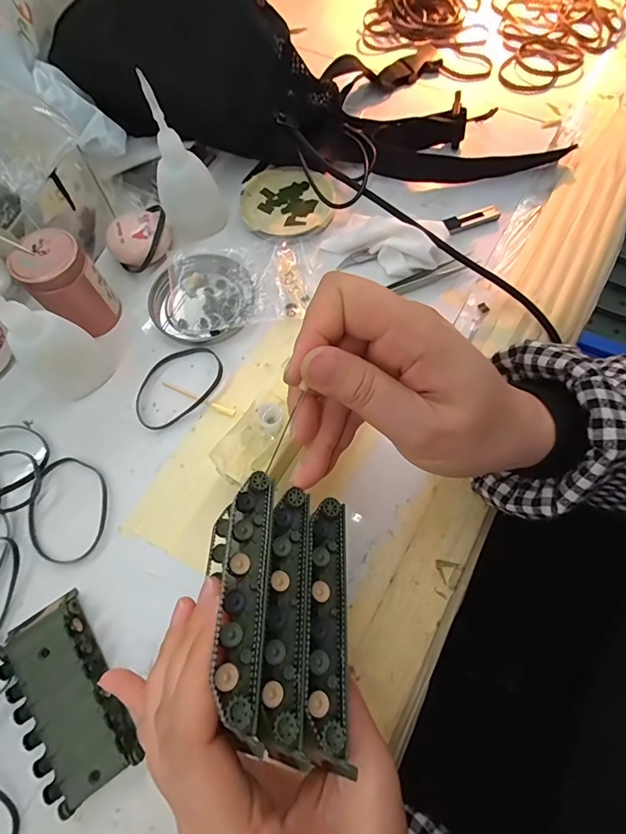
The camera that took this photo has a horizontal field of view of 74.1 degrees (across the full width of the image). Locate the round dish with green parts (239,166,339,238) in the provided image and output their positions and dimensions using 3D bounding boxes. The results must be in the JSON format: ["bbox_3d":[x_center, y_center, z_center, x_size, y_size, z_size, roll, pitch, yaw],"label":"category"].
[{"bbox_3d":[-0.021,-0.182,0.353,0.079,0.013,0.070,2,68,2],"label":"round dish with green parts"}]

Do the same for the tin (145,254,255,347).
[{"bbox_3d":[-0.082,-0.090,0.315,0.077,0.012,0.076,-1,68,1],"label":"tin"}]

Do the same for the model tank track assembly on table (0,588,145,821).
[{"bbox_3d":[-0.132,0.148,0.223,0.045,0.014,0.095,-33,71,-11],"label":"model tank track assembly on table"}]

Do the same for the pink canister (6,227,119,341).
[{"bbox_3d":[-0.170,-0.092,0.292,0.043,0.061,0.039,-41,73,-14],"label":"pink canister"}]

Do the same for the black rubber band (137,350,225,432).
[{"bbox_3d":[-0.097,-0.024,0.296,0.070,0.004,0.047,-38,72,-13],"label":"black rubber band"}]

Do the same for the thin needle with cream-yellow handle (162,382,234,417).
[{"bbox_3d":[-0.082,-0.013,0.291,0.058,0.004,0.005,22,70,10],"label":"thin needle with cream-yellow handle"}]

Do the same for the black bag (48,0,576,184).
[{"bbox_3d":[0.000,-0.264,0.348,0.416,0.104,0.128,13,69,-6],"label":"black bag"}]

